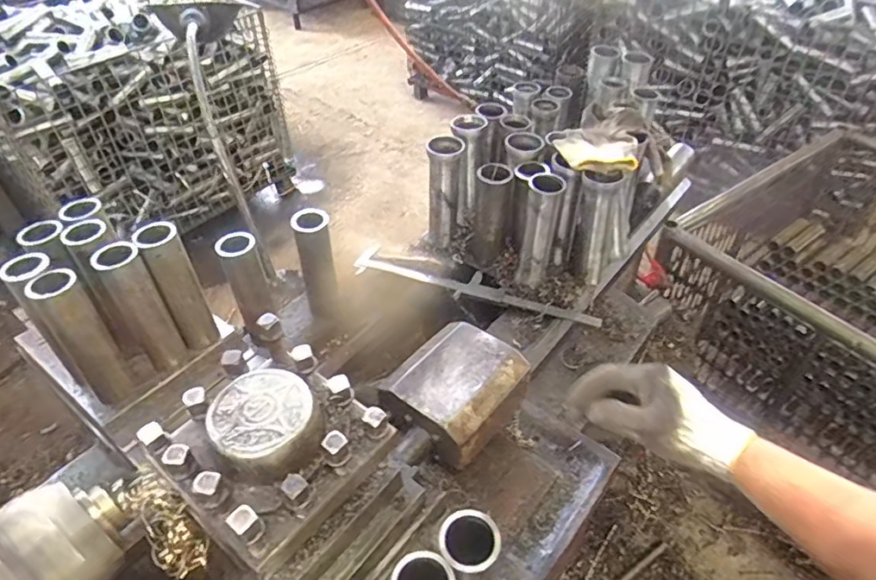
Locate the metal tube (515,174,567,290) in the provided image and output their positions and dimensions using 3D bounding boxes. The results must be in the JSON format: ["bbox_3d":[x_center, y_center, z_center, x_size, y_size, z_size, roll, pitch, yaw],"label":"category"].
[{"bbox_3d":[0.154,-0.086,0.855,0.052,0.181,0.051,11,45,12],"label":"metal tube"}]

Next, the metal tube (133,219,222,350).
[{"bbox_3d":[-0.309,-0.002,0.681,0.046,0.162,0.049,-25,48,-24],"label":"metal tube"}]

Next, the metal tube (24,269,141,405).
[{"bbox_3d":[-0.375,0.054,0.609,0.046,0.165,0.042,-35,53,-30],"label":"metal tube"}]

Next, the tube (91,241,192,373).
[{"bbox_3d":[-0.339,0.024,0.652,0.043,0.164,0.045,30,51,28],"label":"tube"}]

